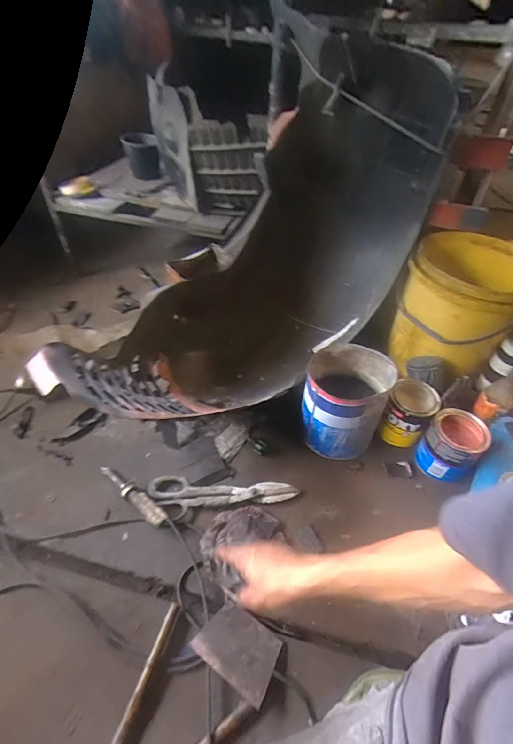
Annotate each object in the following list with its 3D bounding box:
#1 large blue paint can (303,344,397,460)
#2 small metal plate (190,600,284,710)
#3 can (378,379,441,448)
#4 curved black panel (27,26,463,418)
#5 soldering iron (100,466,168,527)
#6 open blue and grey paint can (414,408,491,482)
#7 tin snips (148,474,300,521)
[{"bbox_3d":[0.181,0.065,0.774,0.160,0.196,0.160,2,47,-2],"label":"large blue paint can"},{"bbox_3d":[-0.025,0.410,0.540,0.116,0.006,0.086,31,41,16],"label":"small metal plate"},{"bbox_3d":[0.337,0.095,0.809,0.095,0.117,0.105,28,51,21],"label":"can"},{"bbox_3d":[0.004,-0.235,0.758,0.910,0.624,0.368,-28,54,-26],"label":"curved black panel"},{"bbox_3d":[-0.241,0.231,0.696,0.183,0.021,0.029,32,52,24],"label":"soldering iron"},{"bbox_3d":[0.401,0.155,0.753,0.101,0.120,0.104,2,47,-2],"label":"open blue and grey paint can"},{"bbox_3d":[-0.067,0.245,0.698,0.286,0.014,0.078,4,47,0],"label":"tin snips"}]

